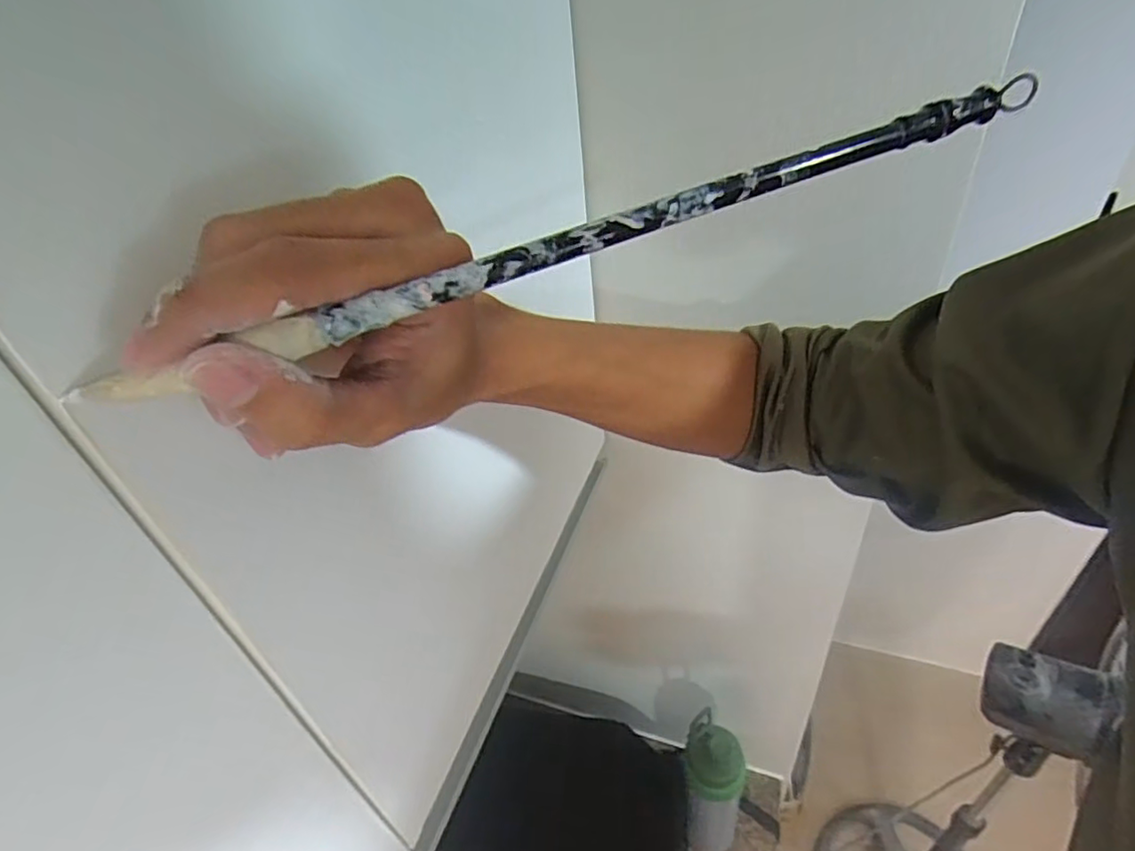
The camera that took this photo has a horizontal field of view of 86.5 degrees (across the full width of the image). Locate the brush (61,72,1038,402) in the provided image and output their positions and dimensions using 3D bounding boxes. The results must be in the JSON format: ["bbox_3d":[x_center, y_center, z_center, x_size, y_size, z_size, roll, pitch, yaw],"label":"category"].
[{"bbox_3d":[0.012,-0.054,0.166,0.276,0.009,0.007,-21,41,-9],"label":"brush"}]

